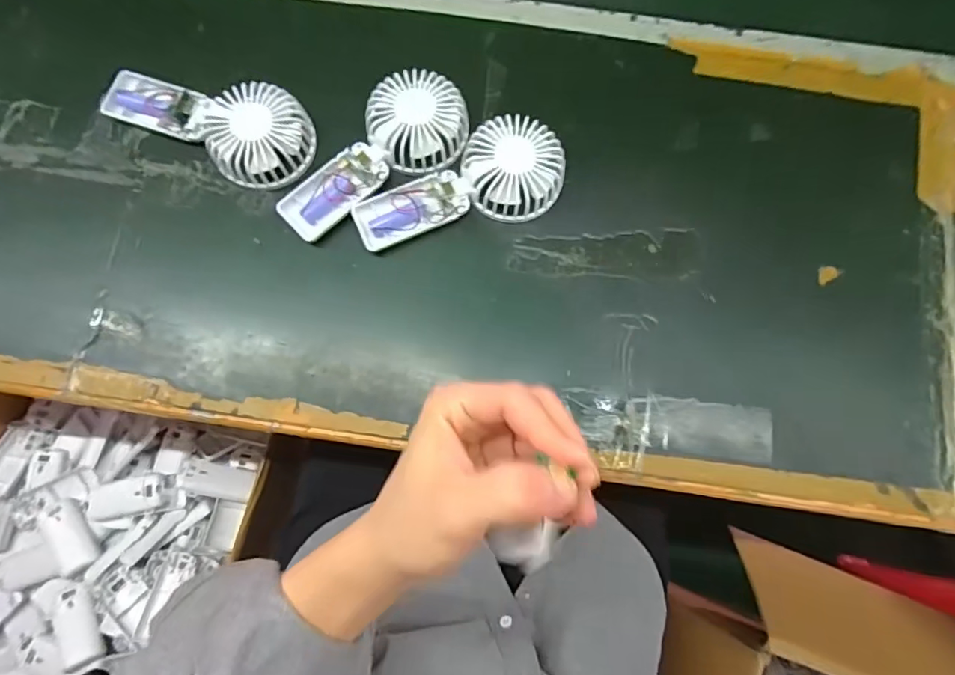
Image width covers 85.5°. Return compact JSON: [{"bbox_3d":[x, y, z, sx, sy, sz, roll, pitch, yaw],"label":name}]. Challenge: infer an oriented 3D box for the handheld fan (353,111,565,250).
[{"bbox_3d":[-0.016,-0.133,0.441,0.178,0.033,0.080,-13,79,-4],"label":"handheld fan"}]

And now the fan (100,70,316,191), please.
[{"bbox_3d":[-0.237,-0.187,0.448,0.184,0.034,0.083,16,78,2],"label":"fan"}]

